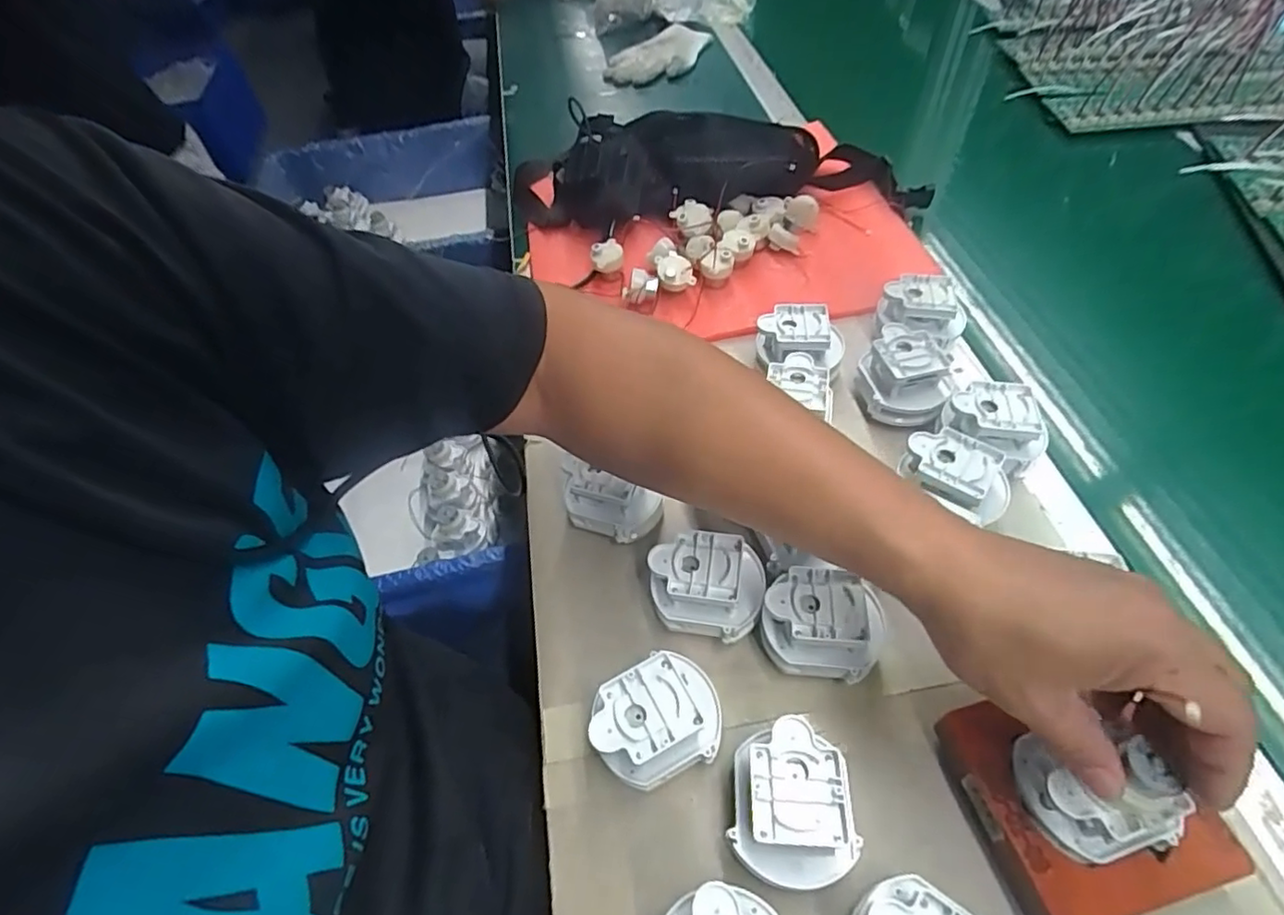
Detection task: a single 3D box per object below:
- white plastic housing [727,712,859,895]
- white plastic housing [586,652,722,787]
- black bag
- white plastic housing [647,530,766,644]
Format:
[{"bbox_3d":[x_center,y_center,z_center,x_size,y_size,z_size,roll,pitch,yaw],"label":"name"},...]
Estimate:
[{"bbox_3d":[0.076,0.177,0.313,0.058,0.050,0.068,5,52,9],"label":"white plastic housing"},{"bbox_3d":[0.009,0.147,0.342,0.071,0.051,0.058,-28,54,-17],"label":"white plastic housing"},{"bbox_3d":[0.076,-0.309,0.645,0.433,0.053,0.144,1,52,6],"label":"black bag"},{"bbox_3d":[0.041,0.084,0.387,0.069,0.052,0.054,1,52,6],"label":"white plastic housing"}]

